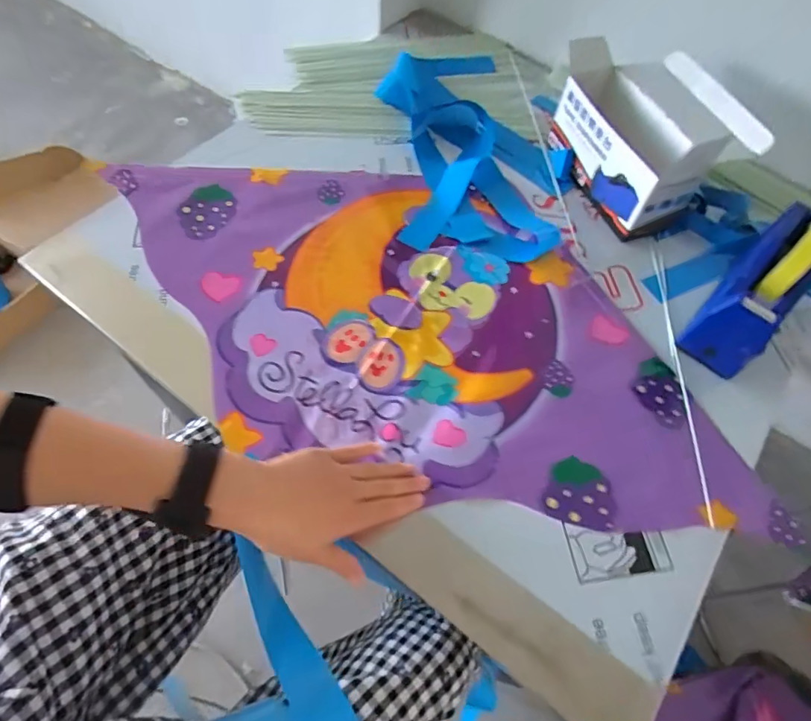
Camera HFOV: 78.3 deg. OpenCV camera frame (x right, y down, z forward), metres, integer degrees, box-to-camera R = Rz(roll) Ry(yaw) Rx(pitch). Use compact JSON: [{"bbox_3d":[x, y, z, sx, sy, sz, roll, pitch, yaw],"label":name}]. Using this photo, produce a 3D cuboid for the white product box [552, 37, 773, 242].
[{"bbox_3d":[0.321,-0.305,0.663,0.173,0.136,0.240,-14,63,-11],"label":"white product box"}]

